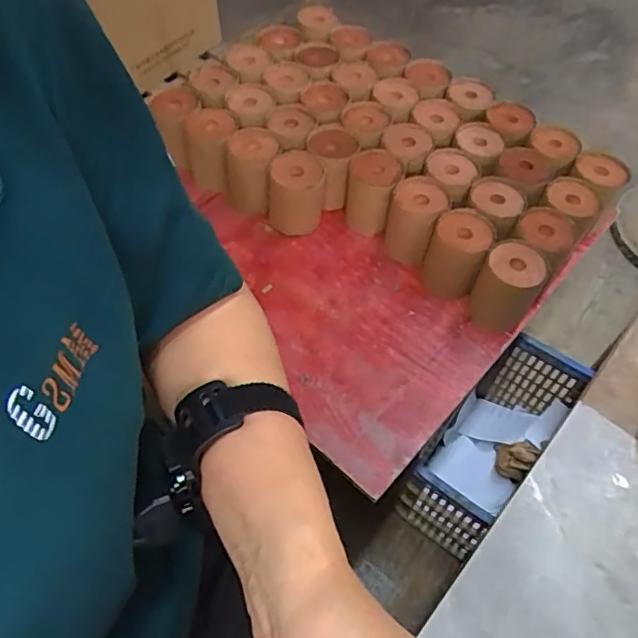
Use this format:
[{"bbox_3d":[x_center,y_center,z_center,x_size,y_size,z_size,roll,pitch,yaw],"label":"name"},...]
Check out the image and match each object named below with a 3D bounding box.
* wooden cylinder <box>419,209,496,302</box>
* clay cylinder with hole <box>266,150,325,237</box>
[{"bbox_3d":[0.199,-0.092,0.818,0.083,0.104,0.087,0,57,-1],"label":"wooden cylinder"},{"bbox_3d":[-0.038,-0.198,0.891,0.087,0.111,0.075,0,57,-1],"label":"clay cylinder with hole"}]

